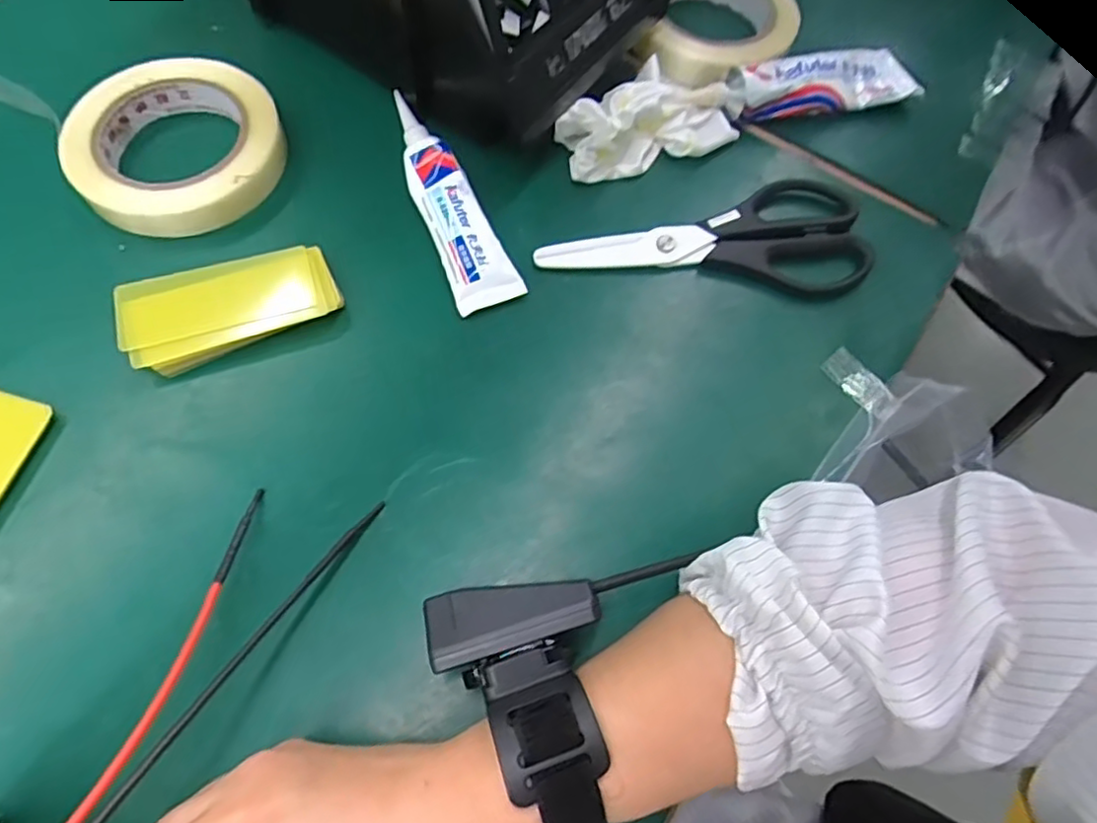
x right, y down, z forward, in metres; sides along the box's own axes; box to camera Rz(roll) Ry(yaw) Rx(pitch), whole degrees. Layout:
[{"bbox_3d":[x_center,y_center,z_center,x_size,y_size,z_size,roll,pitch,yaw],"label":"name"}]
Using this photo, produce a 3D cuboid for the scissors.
[{"bbox_3d":[0.089,-0.106,0.373,0.183,0.014,0.079,6,66,-3],"label":"scissors"}]

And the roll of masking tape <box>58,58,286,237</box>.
[{"bbox_3d":[-0.214,-0.155,0.377,0.113,0.022,0.104,2,66,-4],"label":"roll of masking tape"}]

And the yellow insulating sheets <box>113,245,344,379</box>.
[{"bbox_3d":[-0.166,-0.054,0.343,0.105,0.016,0.049,-17,69,-12],"label":"yellow insulating sheets"}]

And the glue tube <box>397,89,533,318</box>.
[{"bbox_3d":[-0.057,-0.123,0.370,0.036,0.020,0.146,-20,70,-13],"label":"glue tube"}]

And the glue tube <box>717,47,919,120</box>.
[{"bbox_3d":[0.170,-0.209,0.411,0.122,0.020,0.043,-8,68,-9],"label":"glue tube"}]

